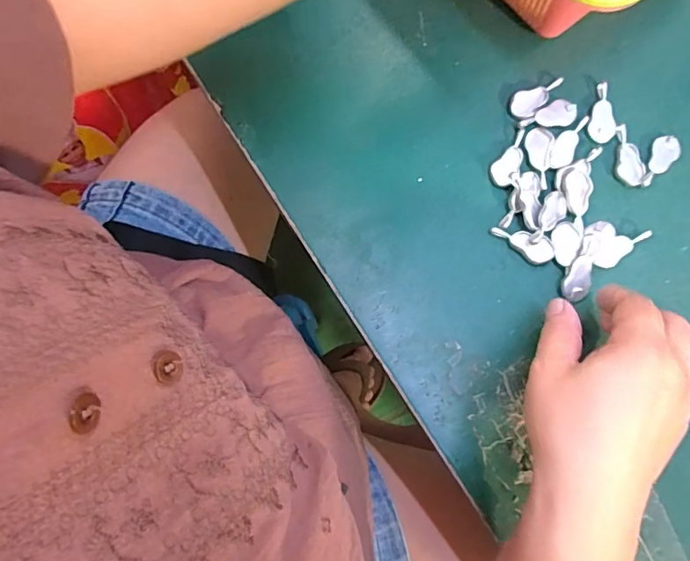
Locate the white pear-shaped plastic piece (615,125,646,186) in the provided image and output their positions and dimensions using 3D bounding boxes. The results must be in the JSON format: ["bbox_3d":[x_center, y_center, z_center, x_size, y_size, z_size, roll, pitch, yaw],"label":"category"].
[{"bbox_3d":[0.190,-0.084,0.328,0.018,0.004,0.041,1,80,-1],"label":"white pear-shaped plastic piece"}]

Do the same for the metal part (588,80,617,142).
[{"bbox_3d":[0.176,-0.113,0.333,0.019,0.004,0.043,16,80,2],"label":"metal part"}]

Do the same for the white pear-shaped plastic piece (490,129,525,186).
[{"bbox_3d":[0.110,-0.082,0.323,0.016,0.010,0.041,30,81,4],"label":"white pear-shaped plastic piece"}]

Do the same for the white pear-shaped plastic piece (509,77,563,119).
[{"bbox_3d":[0.129,-0.127,0.335,0.042,0.004,0.018,-42,83,-8],"label":"white pear-shaped plastic piece"}]

